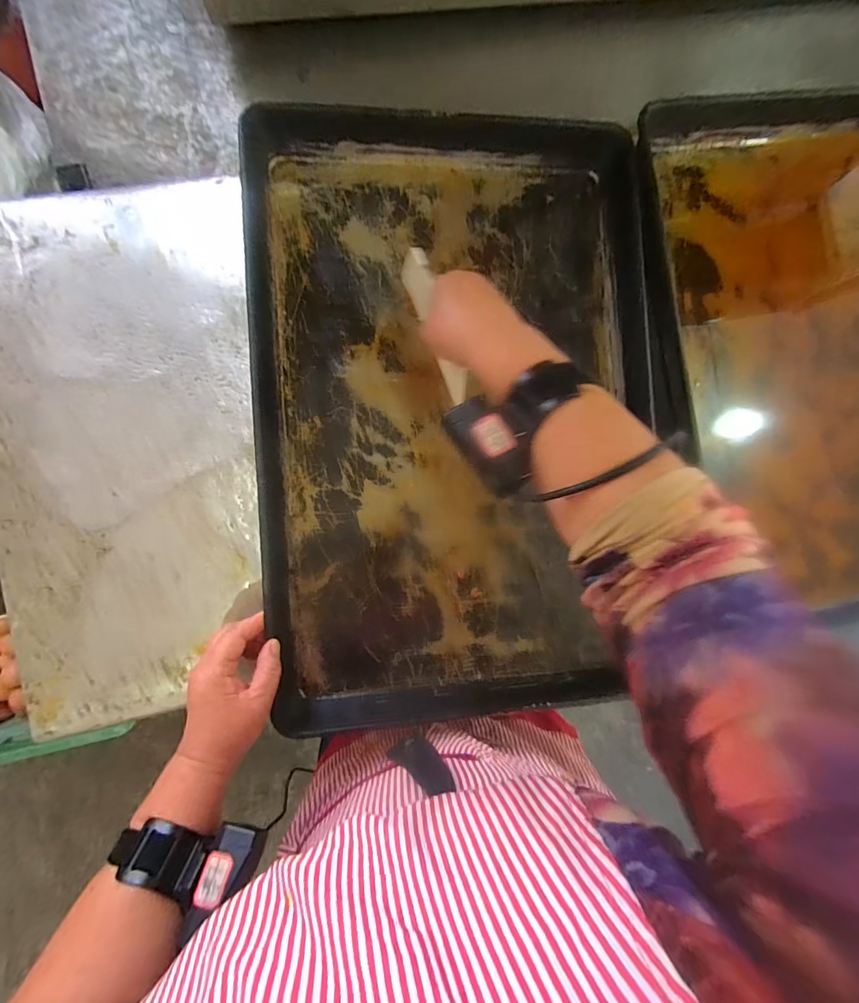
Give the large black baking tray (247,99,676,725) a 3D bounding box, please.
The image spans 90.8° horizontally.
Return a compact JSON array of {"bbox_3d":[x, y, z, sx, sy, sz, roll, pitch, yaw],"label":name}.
[{"bbox_3d":[0.033,-0.090,0.446,0.400,0.051,0.621,-4,90,-7],"label":"large black baking tray"}]

